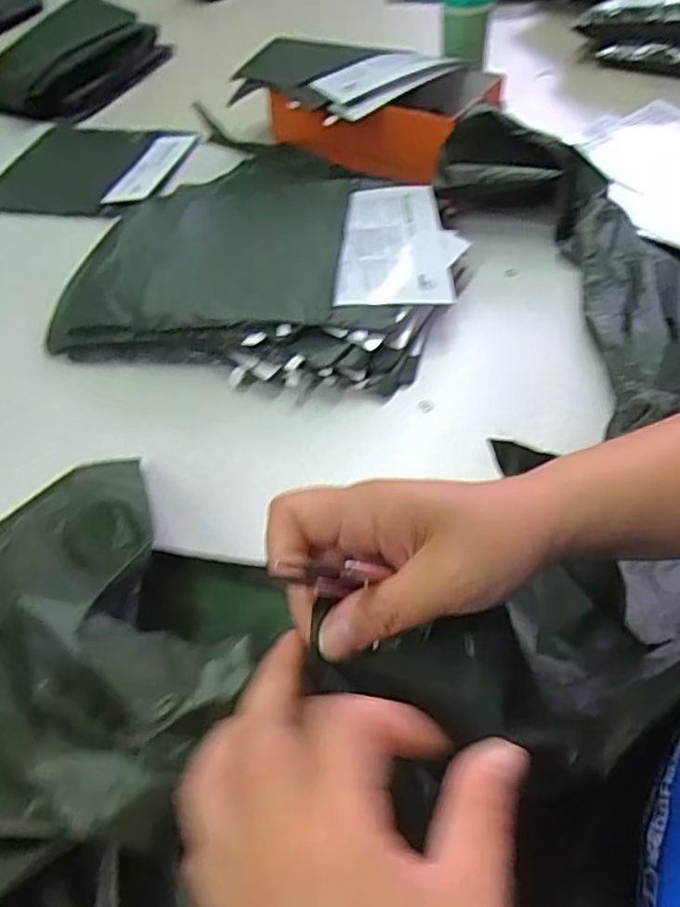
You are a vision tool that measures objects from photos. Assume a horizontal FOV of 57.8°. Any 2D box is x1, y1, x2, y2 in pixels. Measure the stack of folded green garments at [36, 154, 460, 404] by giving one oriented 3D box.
[{"bbox_3d":[-0.086,-0.258,0.753,0.454,0.073,0.425,10,55,13],"label":"stack of folded green garments"}]

